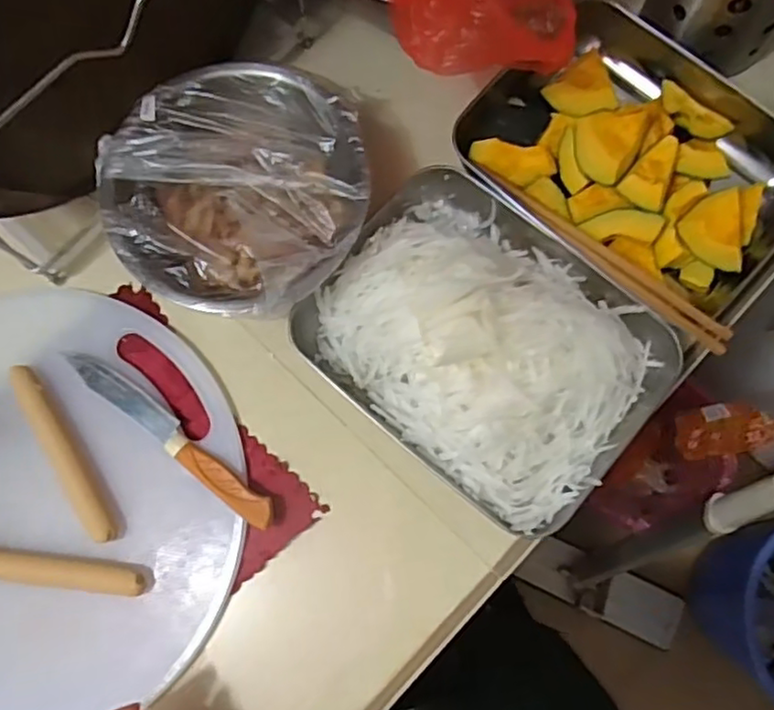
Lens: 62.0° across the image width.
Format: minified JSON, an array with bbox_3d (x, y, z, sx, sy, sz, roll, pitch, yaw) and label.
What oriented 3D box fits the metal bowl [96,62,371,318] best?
[{"bbox_3d":[-0.114,-0.120,0.505,0.194,0.084,0.185,0,78,1],"label":"metal bowl"}]

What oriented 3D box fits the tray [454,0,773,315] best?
[{"bbox_3d":[0.213,-0.166,0.533,0.270,0.050,0.200,35,81,8],"label":"tray"}]

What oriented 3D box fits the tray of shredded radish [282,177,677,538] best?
[{"bbox_3d":[0.074,-0.012,0.486,0.255,0.064,0.199,41,82,9],"label":"tray of shredded radish"}]

